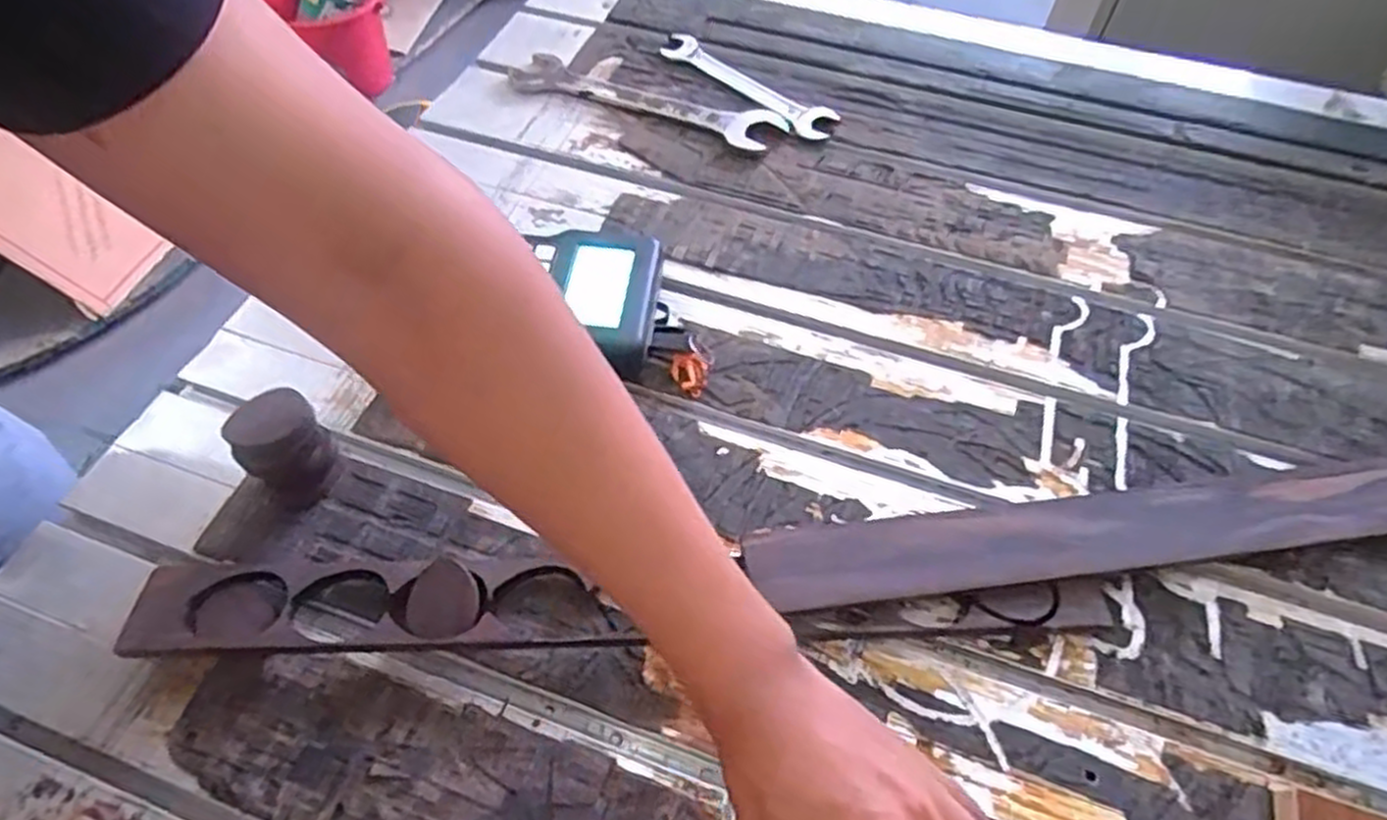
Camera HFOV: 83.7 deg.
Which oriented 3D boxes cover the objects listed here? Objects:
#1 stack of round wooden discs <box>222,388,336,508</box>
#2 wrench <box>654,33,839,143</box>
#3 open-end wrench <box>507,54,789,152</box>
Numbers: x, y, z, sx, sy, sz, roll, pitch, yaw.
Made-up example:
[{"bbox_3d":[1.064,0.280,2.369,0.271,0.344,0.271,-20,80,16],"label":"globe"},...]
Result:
[{"bbox_3d":[-0.227,0.027,0.439,0.043,0.071,0.035,-38,64,-24],"label":"stack of round wooden discs"},{"bbox_3d":[0.045,-0.293,0.695,0.195,0.010,0.036,38,62,22],"label":"wrench"},{"bbox_3d":[-0.047,-0.273,0.684,0.249,0.013,0.045,19,57,12],"label":"open-end wrench"}]

